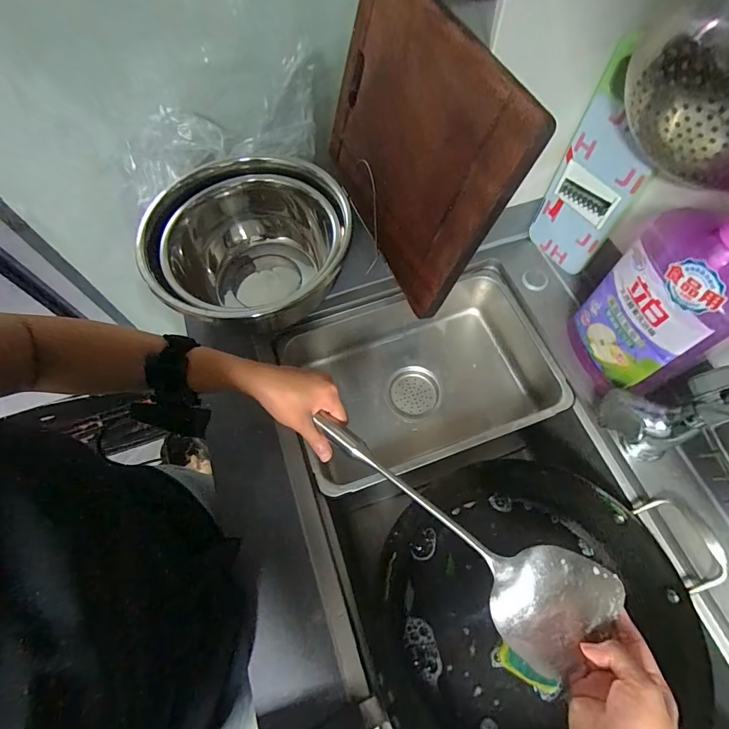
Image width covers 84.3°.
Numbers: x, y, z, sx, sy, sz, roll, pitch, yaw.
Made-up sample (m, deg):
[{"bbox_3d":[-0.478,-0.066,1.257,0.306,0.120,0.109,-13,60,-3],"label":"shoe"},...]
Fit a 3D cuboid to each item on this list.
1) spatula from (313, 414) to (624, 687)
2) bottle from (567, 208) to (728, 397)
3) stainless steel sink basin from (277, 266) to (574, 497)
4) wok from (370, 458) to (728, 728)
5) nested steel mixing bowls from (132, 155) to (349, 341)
[{"bbox_3d":[0.072,0.139,0.364,0.292,0.051,0.089,35,71,20],"label":"spatula"},{"bbox_3d":[0.310,-0.068,0.405,0.065,0.265,0.113,-7,64,-1],"label":"bottle"},{"bbox_3d":[0.094,0.024,0.607,0.354,0.111,0.242,-19,65,-7],"label":"stainless steel sink basin"},{"bbox_3d":[0.185,0.283,0.456,0.336,0.079,0.338,12,66,8],"label":"wok"},{"bbox_3d":[-0.144,-0.141,0.558,0.247,0.141,0.240,-1,64,2],"label":"nested steel mixing bowls"}]

